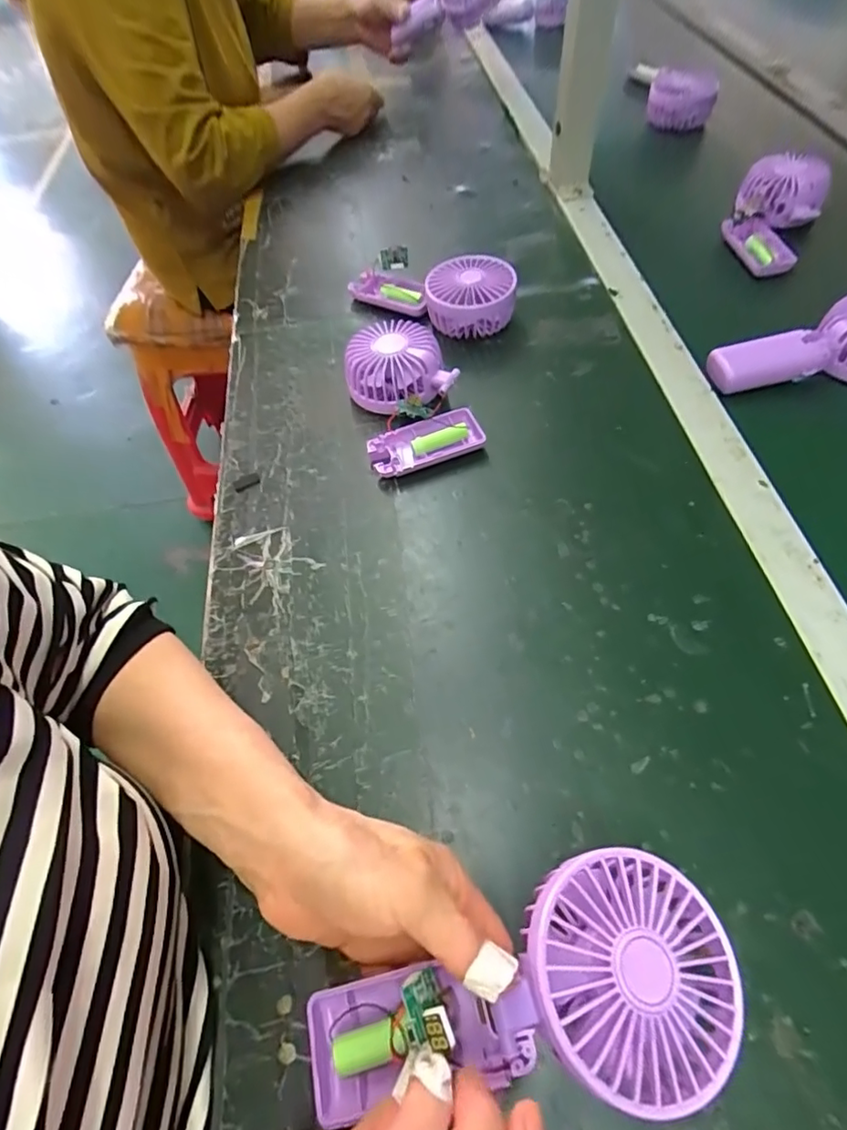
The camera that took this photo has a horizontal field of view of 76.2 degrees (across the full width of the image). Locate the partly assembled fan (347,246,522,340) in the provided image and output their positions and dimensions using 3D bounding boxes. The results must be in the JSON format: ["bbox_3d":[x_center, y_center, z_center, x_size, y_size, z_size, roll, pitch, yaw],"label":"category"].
[{"bbox_3d":[0.011,-0.283,0.548,0.173,0.044,0.084,36,67,23],"label":"partly assembled fan"}]

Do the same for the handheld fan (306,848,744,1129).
[{"bbox_3d":[0.037,0.175,0.214,0.180,0.048,0.082,-17,58,2],"label":"handheld fan"}]

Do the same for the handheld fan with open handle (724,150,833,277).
[{"bbox_3d":[0.383,-0.387,0.594,0.083,0.049,0.161,24,63,18],"label":"handheld fan with open handle"}]

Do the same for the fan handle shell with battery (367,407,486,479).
[{"bbox_3d":[0.001,-0.100,0.453,0.092,0.018,0.042,-19,59,-8],"label":"fan handle shell with battery"}]

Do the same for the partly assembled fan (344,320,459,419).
[{"bbox_3d":[-0.022,-0.172,0.481,0.098,0.047,0.081,25,63,18],"label":"partly assembled fan"}]

